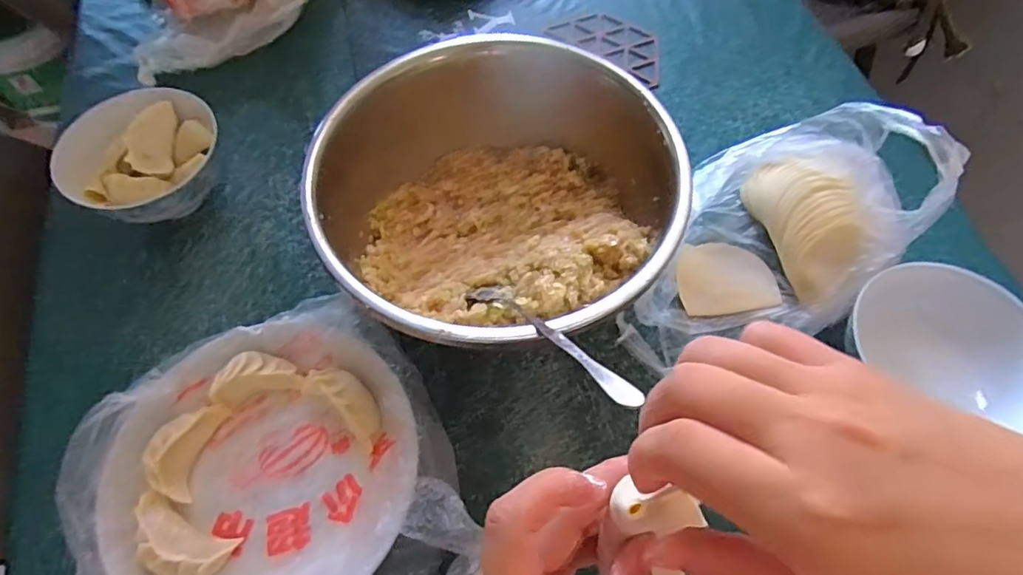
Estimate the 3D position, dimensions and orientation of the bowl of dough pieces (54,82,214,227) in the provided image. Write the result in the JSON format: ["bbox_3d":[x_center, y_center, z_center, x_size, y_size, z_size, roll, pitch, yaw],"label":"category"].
[{"bbox_3d":[-0.298,-0.096,0.476,0.118,0.074,0.114,-1,62,1],"label":"bowl of dough pieces"}]

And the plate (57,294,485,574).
[{"bbox_3d":[-0.155,0.127,0.356,0.225,0.046,0.222,-21,64,-9],"label":"plate"}]

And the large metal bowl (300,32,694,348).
[{"bbox_3d":[-0.009,-0.071,0.434,0.244,0.106,0.236,-1,62,1],"label":"large metal bowl"}]

